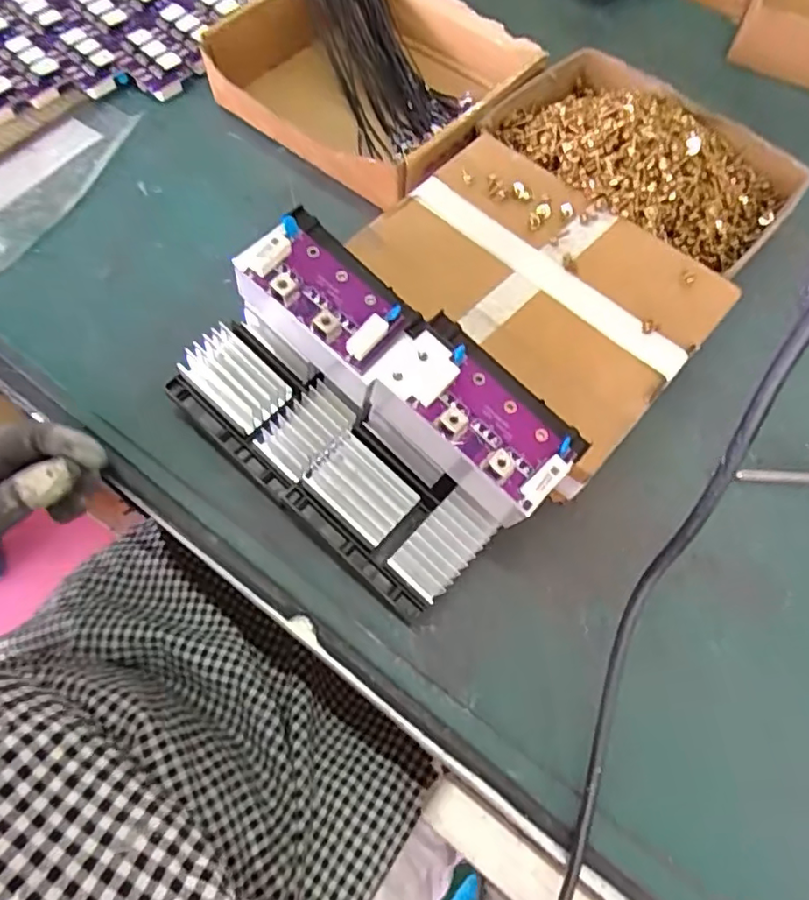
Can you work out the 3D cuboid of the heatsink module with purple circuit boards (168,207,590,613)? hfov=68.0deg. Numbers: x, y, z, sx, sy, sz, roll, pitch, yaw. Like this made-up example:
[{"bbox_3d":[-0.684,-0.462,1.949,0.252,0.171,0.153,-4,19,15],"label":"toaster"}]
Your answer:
[{"bbox_3d":[-0.026,-0.018,0.337,0.213,0.110,0.112,39,71,16],"label":"heatsink module with purple circuit boards"}]

